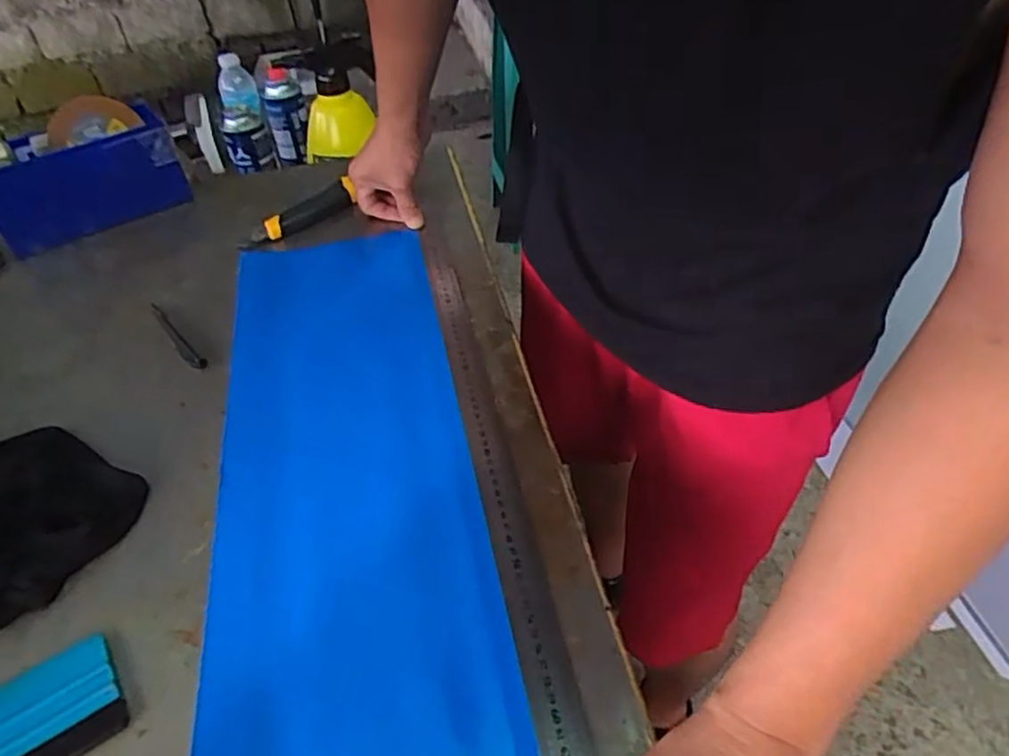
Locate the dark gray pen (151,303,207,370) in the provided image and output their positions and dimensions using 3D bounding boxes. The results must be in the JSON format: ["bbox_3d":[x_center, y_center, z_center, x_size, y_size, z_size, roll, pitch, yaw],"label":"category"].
[{"bbox_3d":[-0.314,-0.040,0.665,0.013,0.015,0.115,-33,49,-27],"label":"dark gray pen"}]

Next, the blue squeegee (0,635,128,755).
[{"bbox_3d":[-0.276,0.200,0.404,0.095,0.009,0.072,-28,47,-23],"label":"blue squeegee"}]

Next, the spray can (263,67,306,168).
[{"bbox_3d":[-0.374,-0.446,1.207,0.063,0.149,0.073,-14,44,-10],"label":"spray can"}]

